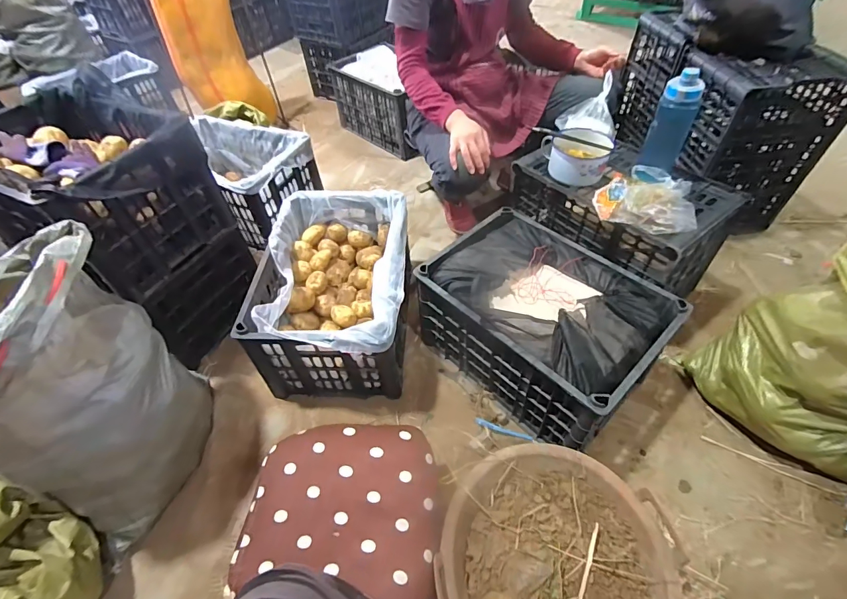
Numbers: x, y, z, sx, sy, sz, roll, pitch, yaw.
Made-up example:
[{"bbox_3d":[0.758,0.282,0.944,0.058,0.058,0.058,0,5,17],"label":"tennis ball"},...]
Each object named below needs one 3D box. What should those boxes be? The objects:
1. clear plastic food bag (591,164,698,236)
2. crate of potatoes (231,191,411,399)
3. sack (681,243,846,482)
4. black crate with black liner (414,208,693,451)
[{"bbox_3d":[0.522,-0.239,0.942,0.214,0.055,0.178,23,56,22],"label":"clear plastic food bag"},{"bbox_3d":[-0.215,-0.023,1.099,0.344,0.285,0.514,-1,50,4],"label":"crate of potatoes"},{"bbox_3d":[0.839,0.097,0.815,0.326,0.381,0.343,-29,54,-18],"label":"sack"},{"bbox_3d":[0.274,0.055,0.983,0.336,0.311,0.491,-37,57,-23],"label":"black crate with black liner"}]

